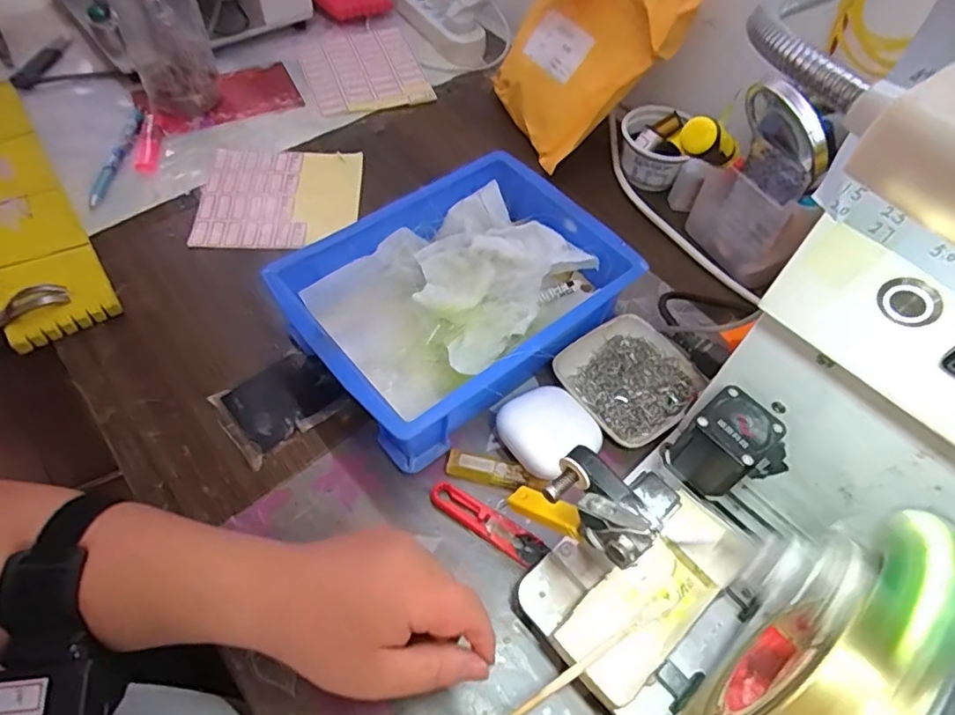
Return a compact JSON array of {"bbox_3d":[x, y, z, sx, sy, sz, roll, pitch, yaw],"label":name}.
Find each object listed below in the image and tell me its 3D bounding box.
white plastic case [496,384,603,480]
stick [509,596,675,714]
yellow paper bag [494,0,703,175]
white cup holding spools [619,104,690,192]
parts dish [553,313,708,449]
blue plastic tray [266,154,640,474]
[{"bbox_3d":[0.052,0.053,0.430,0.062,0.020,0.060,-28,63,-20],"label":"white plastic case"},{"bbox_3d":[0.069,0.169,0.332,0.129,0.009,0.009,-16,56,-34],"label":"stick"},{"bbox_3d":[0.097,-0.312,0.596,0.152,0.192,0.051,54,36,7],"label":"yellow paper bag"},{"bbox_3d":[0.176,-0.215,0.599,0.061,0.053,0.072,7,56,1],"label":"white cup holding spools"},{"bbox_3d":[0.121,0.017,0.463,0.095,0.019,0.098,-30,64,-21],"label":"parts dish"},{"bbox_3d":[-0.013,-0.048,0.470,0.249,0.071,0.182,-33,63,-23],"label":"blue plastic tray"}]

